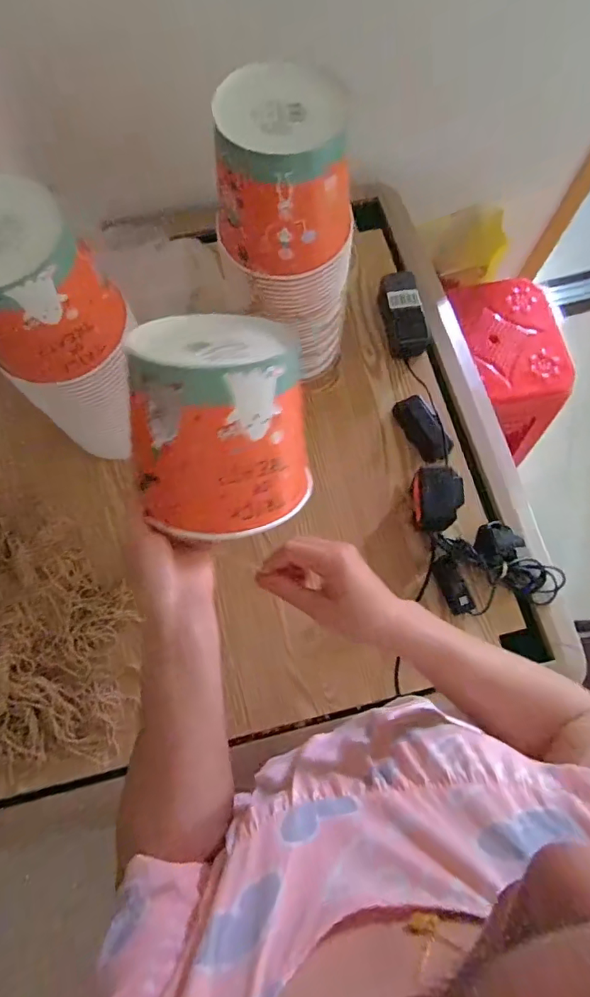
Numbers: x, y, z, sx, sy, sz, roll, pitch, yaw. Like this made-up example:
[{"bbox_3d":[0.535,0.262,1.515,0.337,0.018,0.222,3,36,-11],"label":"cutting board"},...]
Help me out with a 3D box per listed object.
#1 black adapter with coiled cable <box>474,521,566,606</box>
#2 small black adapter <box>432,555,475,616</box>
[{"bbox_3d":[0.310,0.093,0.682,0.138,0.038,0.080,44,77,12],"label":"black adapter with coiled cable"},{"bbox_3d":[0.217,0.119,0.667,0.033,0.016,0.079,-21,74,-7],"label":"small black adapter"}]

